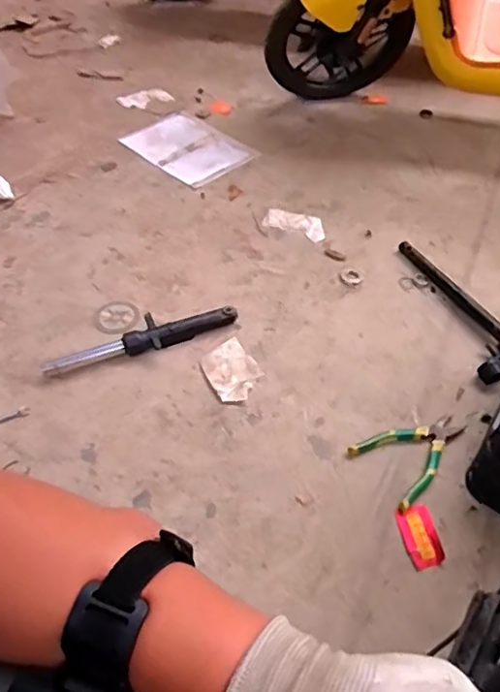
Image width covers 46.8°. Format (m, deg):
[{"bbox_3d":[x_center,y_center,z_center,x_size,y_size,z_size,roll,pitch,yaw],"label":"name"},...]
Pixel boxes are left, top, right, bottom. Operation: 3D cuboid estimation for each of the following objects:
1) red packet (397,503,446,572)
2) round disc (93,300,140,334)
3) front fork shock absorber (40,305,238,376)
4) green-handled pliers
[{"bbox_3d":[0.249,0.277,0.843,0.053,0.005,0.092,-10,50,-8],"label":"red packet"},{"bbox_3d":[-0.264,-0.059,1.143,0.085,0.007,0.095,-14,47,-7],"label":"round disc"},{"bbox_3d":[-0.200,-0.012,1.085,0.369,0.038,0.060,-17,51,-13],"label":"front fork shock absorber"},{"bbox_3d":[0.268,0.166,0.931,0.185,0.012,0.121,-30,55,-23],"label":"green-handled pliers"}]

